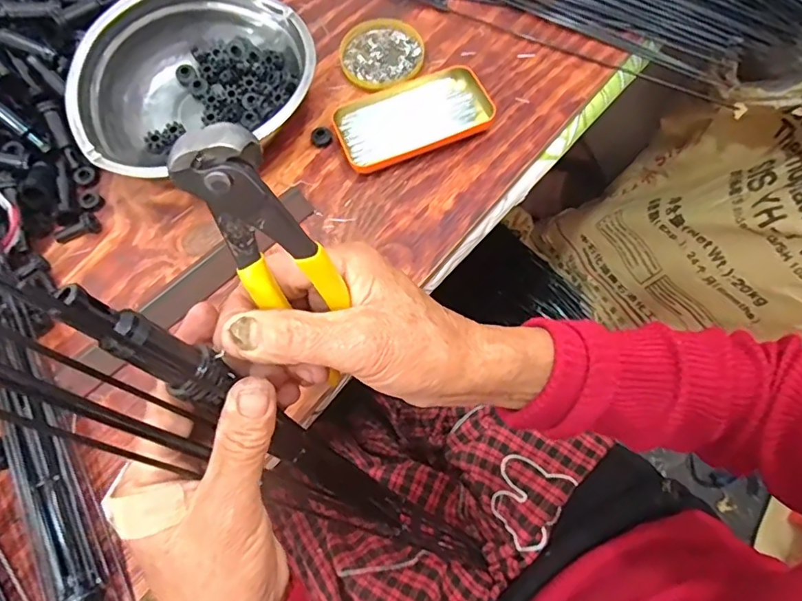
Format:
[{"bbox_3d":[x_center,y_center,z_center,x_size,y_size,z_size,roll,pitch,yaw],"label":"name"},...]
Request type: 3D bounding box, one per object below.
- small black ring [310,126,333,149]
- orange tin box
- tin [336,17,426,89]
[{"bbox_3d":[-0.075,-0.155,0.491,0.020,0.015,0.014,-16,69,-5],"label":"small black ring"},{"bbox_3d":[0.010,-0.174,0.489,0.141,0.017,0.083,-21,69,-6],"label":"orange tin box"},{"bbox_3d":[-0.019,-0.250,0.524,0.084,0.012,0.082,-1,69,2],"label":"tin"}]

